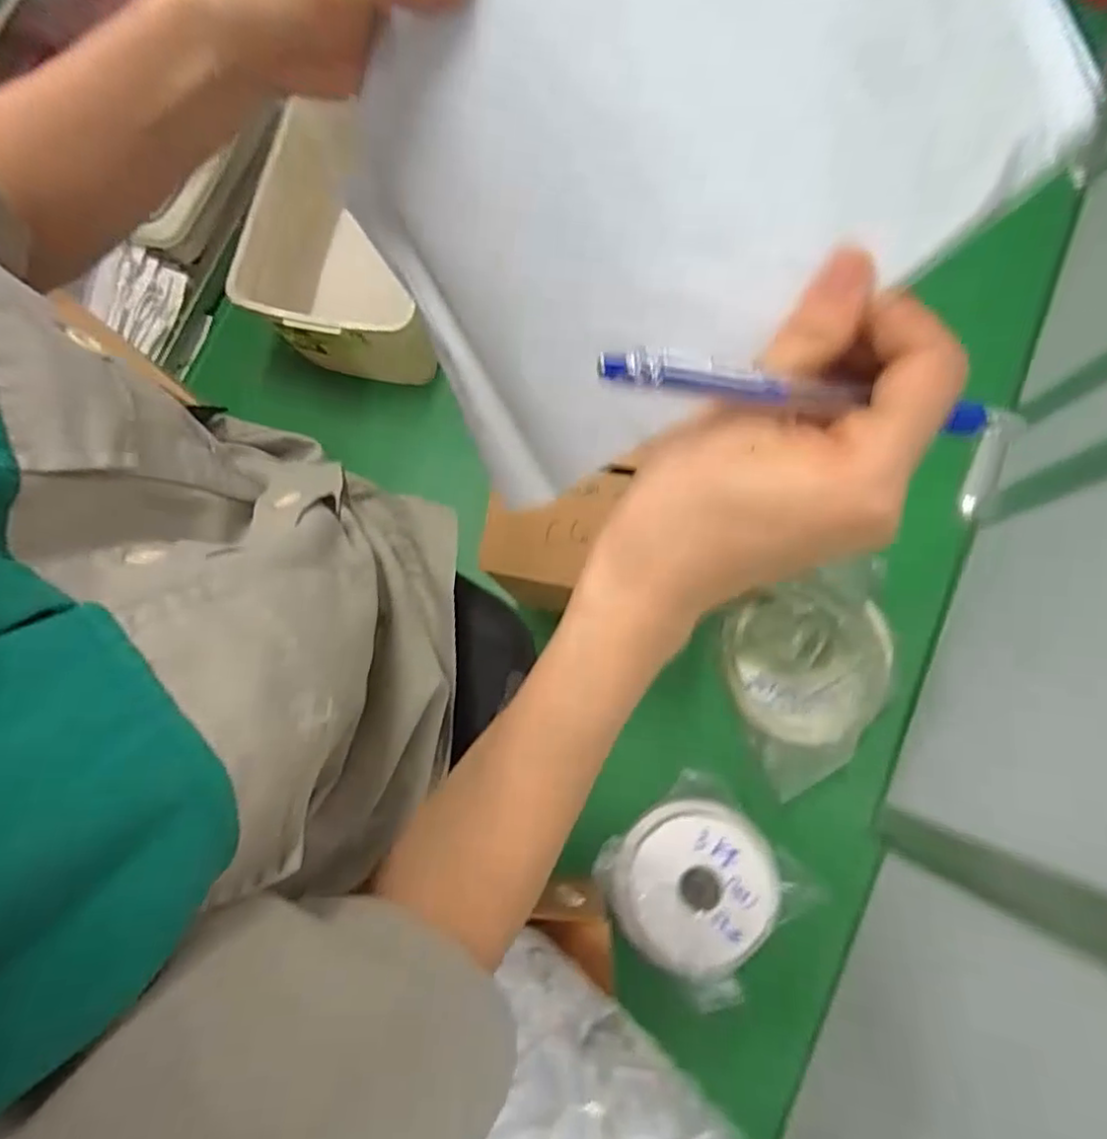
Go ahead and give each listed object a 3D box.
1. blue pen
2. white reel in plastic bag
[{"bbox_3d":[0.074,-0.052,0.192,0.121,0.013,0.008,6,74,-8],"label":"blue pen"},{"bbox_3d":[0.279,0.604,1.218,0.356,0.069,0.321,44,79,12],"label":"white reel in plastic bag"}]

